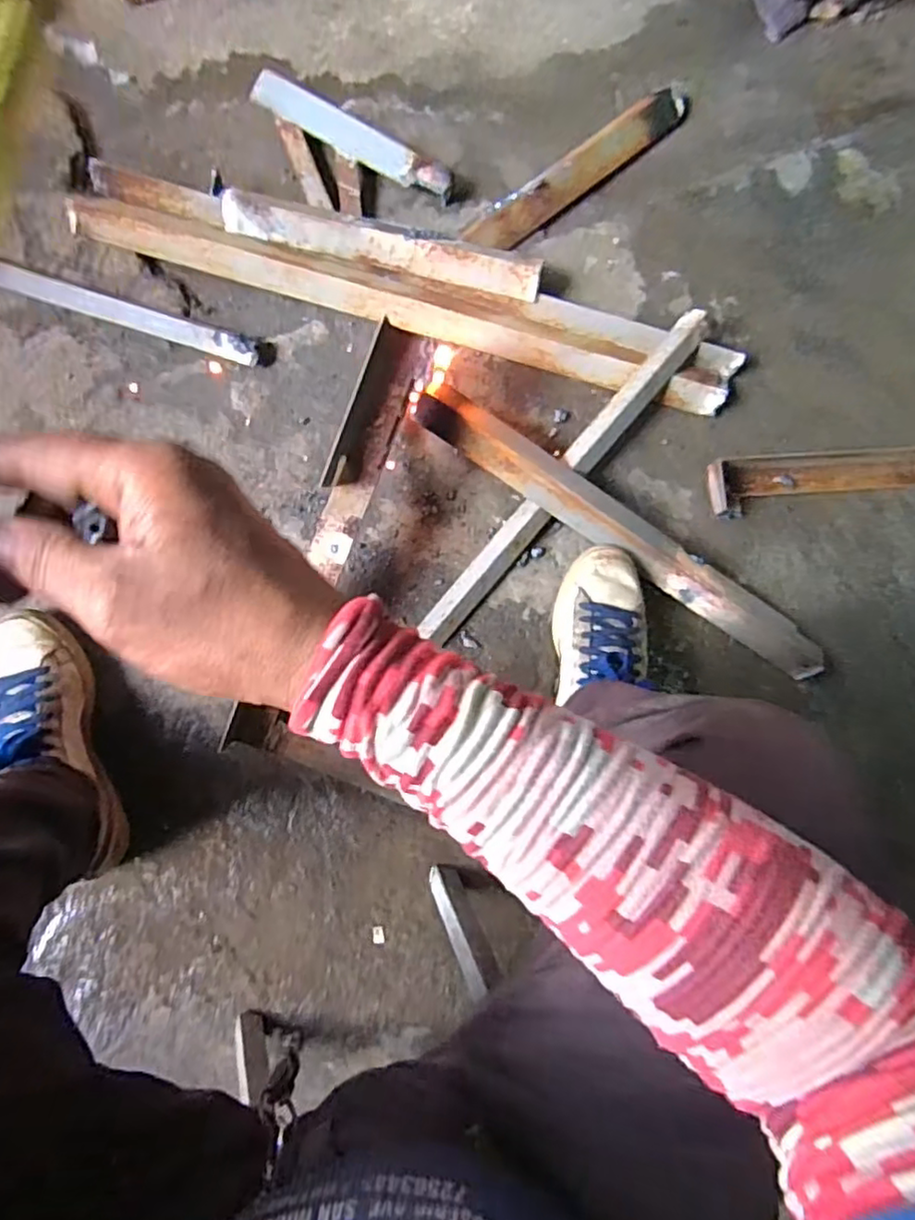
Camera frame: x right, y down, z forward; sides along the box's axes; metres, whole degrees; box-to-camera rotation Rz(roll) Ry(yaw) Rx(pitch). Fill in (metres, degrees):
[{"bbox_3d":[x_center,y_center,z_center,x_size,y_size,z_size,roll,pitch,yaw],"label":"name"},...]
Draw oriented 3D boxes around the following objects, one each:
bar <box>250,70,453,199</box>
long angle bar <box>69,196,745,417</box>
[{"bbox_3d":[-0.126,-0.562,0.774,0.253,0.019,0.046,31,88,3],"label":"bar"},{"bbox_3d":[-0.053,-0.359,0.759,0.783,0.032,0.082,13,84,-3],"label":"long angle bar"}]

